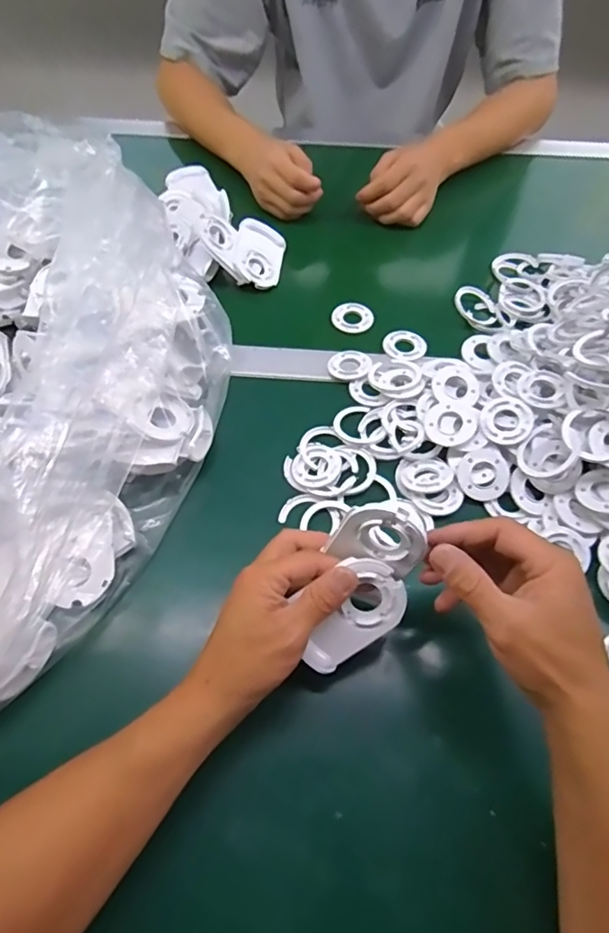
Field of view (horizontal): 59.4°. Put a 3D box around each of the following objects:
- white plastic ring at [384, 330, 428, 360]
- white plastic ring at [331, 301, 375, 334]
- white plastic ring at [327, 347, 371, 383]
[{"bbox_3d":[0.105,-0.127,0.560,0.043,0.008,0.047,0,58,0],"label":"white plastic ring"},{"bbox_3d":[0.053,-0.162,0.584,0.042,0.010,0.038,27,62,16],"label":"white plastic ring"},{"bbox_3d":[0.046,-0.104,0.539,0.041,0.007,0.043,0,58,0],"label":"white plastic ring"}]

